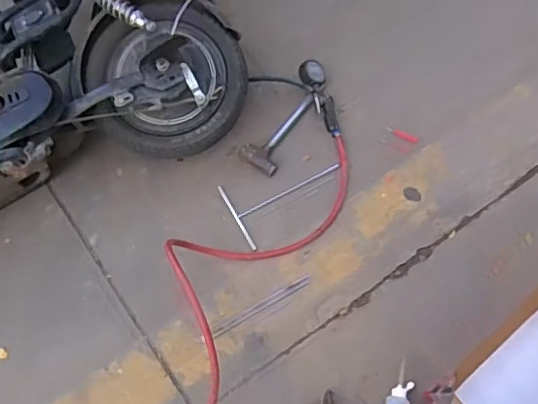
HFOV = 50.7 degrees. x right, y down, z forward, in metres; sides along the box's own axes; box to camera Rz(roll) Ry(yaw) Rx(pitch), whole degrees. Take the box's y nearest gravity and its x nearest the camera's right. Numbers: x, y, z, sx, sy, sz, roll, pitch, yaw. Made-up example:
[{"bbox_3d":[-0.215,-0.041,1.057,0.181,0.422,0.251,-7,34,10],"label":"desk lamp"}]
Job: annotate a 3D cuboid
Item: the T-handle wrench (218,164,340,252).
[{"bbox_3d":[0.046,-0.023,1.394,0.293,0.014,0.176,-26,72,-12],"label":"T-handle wrench"}]

